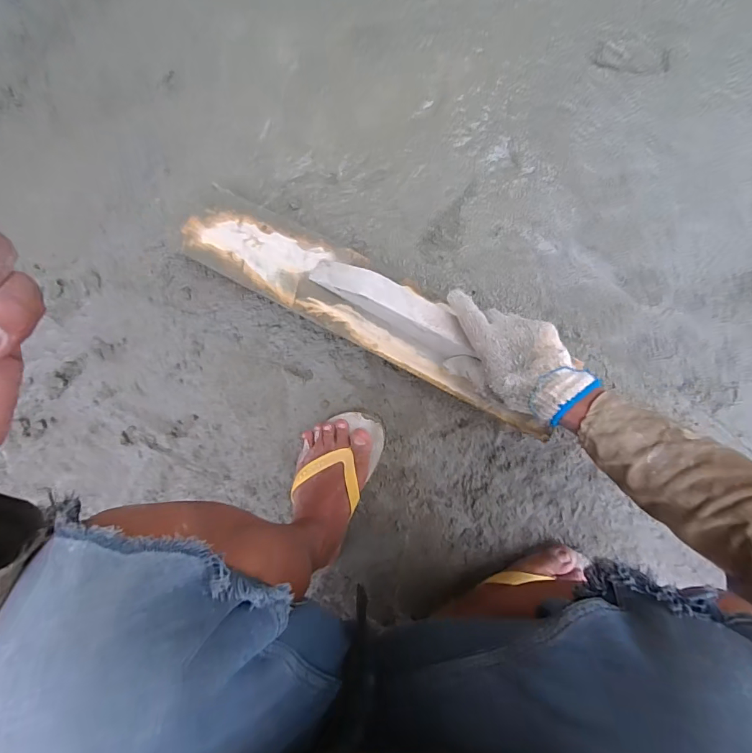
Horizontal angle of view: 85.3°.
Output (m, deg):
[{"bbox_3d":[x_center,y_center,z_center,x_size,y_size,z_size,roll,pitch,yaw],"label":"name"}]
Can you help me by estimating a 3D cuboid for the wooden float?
[{"bbox_3d":[-0.021,-0.092,0.525,0.544,0.067,0.101,31,97,12],"label":"wooden float"}]

